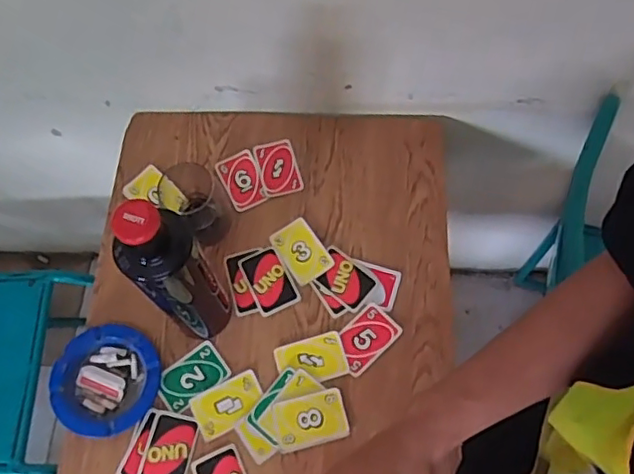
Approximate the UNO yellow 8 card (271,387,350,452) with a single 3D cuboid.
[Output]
[{"bbox_3d":[-0.008,0.217,0.692,0.085,0.005,0.058,-13,67,-4],"label":"UNO yellow 8 card"}]

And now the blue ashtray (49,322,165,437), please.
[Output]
[{"bbox_3d":[-0.253,0.172,0.700,0.122,0.021,0.126,-1,67,2],"label":"blue ashtray"}]

